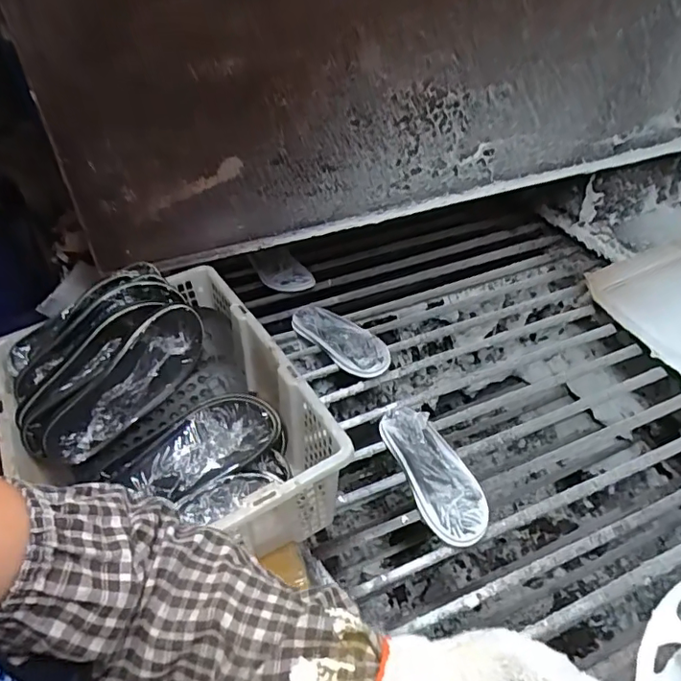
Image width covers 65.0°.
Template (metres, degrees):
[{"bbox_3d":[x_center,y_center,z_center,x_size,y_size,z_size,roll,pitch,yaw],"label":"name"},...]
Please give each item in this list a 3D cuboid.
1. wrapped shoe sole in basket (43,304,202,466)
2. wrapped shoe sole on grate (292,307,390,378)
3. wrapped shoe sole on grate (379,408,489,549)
[{"bbox_3d":[-0.281,0.057,0.708,0.047,0.090,0.249,30,70,33],"label":"wrapped shoe sole in basket"},{"bbox_3d":[0.002,-0.005,1.040,0.092,0.025,0.235,-32,44,-22],"label":"wrapped shoe sole on grate"},{"bbox_3d":[0.143,0.199,0.807,0.098,0.034,0.234,-14,42,-11],"label":"wrapped shoe sole on grate"}]

